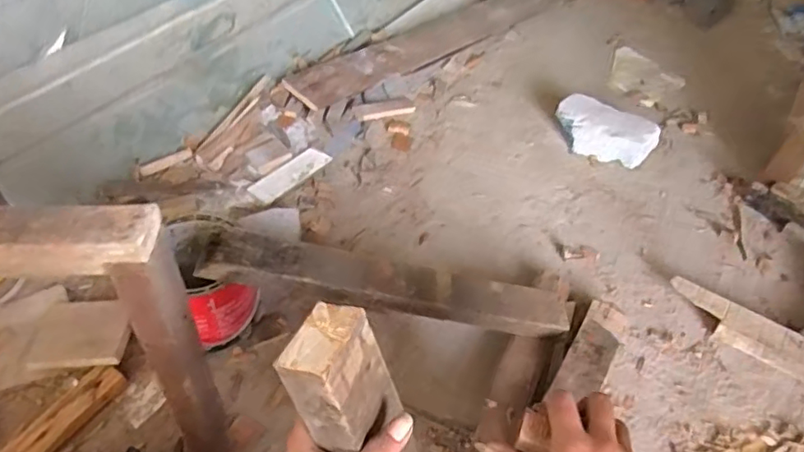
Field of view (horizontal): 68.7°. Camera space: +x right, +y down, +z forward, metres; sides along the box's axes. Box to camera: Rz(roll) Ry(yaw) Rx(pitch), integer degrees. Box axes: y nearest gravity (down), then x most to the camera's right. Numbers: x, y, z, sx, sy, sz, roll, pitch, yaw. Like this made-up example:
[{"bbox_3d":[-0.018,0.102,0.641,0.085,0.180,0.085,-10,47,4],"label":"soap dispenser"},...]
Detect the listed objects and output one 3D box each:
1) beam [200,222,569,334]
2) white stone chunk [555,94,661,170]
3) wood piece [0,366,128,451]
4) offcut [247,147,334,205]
[{"bbox_3d":[-0.007,0.086,0.844,0.532,0.053,0.080,12,46,-14],"label":"beam"},{"bbox_3d":[0.428,-0.201,1.245,0.210,0.091,0.085,21,50,16],"label":"white stone chunk"},{"bbox_3d":[-0.461,0.262,0.800,0.048,0.025,0.171,28,53,22],"label":"wood piece"},{"bbox_3d":[-0.218,-0.103,1.157,0.056,0.007,0.174,30,54,23],"label":"offcut"}]

